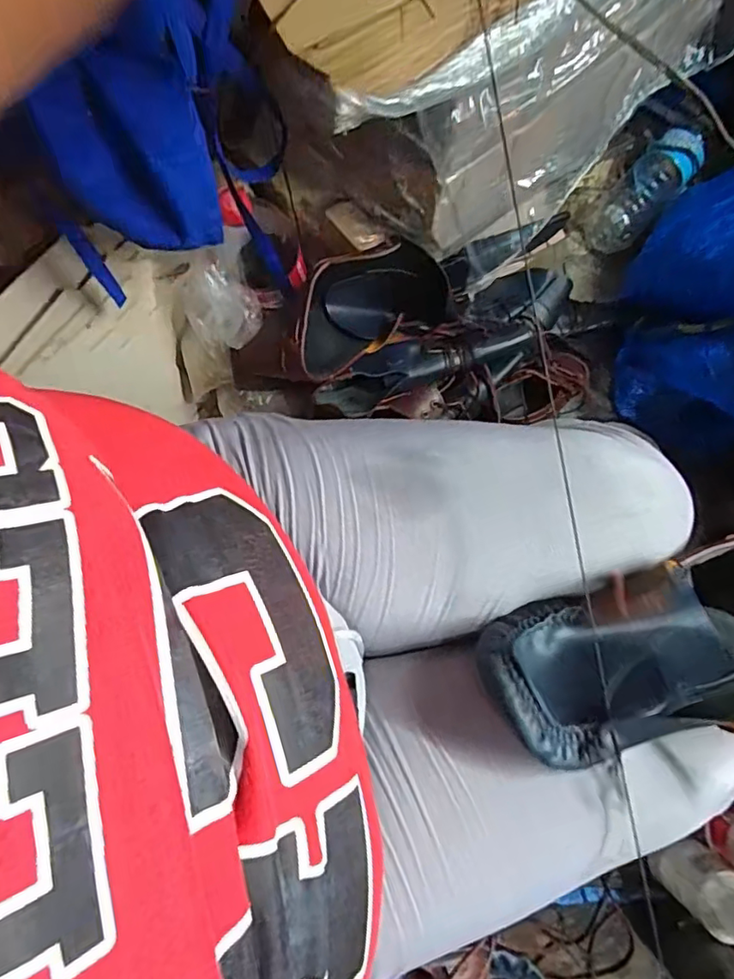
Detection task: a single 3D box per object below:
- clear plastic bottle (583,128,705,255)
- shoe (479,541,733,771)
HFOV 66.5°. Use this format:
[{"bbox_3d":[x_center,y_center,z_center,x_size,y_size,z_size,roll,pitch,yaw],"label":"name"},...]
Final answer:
[{"bbox_3d":[0.399,-0.433,0.808,0.082,0.061,0.194,46,101,9],"label":"clear plastic bottle"},{"bbox_3d":[0.179,0.083,0.305,0.233,0.103,0.084,-11,78,-15],"label":"shoe"}]

